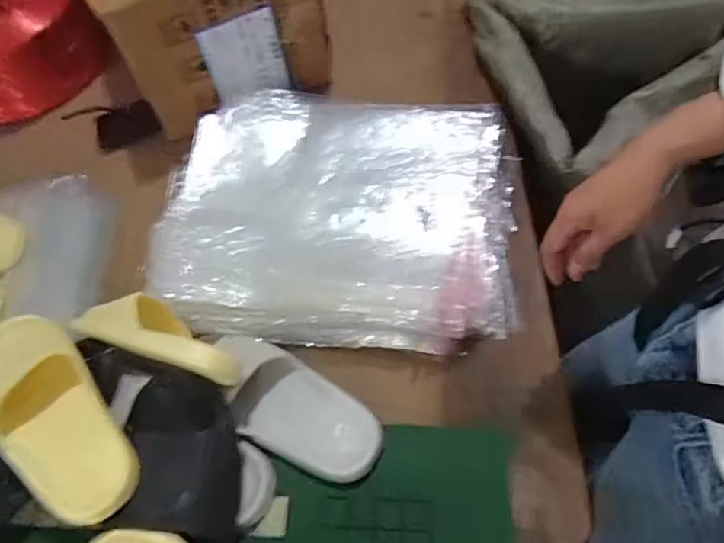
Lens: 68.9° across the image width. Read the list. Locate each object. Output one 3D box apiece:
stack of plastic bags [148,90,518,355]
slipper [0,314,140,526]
[{"bbox_3d":[-0.035,-0.078,0.711,0.476,0.090,0.363,3,66,7],"label":"stack of plastic bags"},{"bbox_3d":[-0.307,0.136,0.517,0.098,0.058,0.229,-42,65,-17],"label":"slipper"}]

